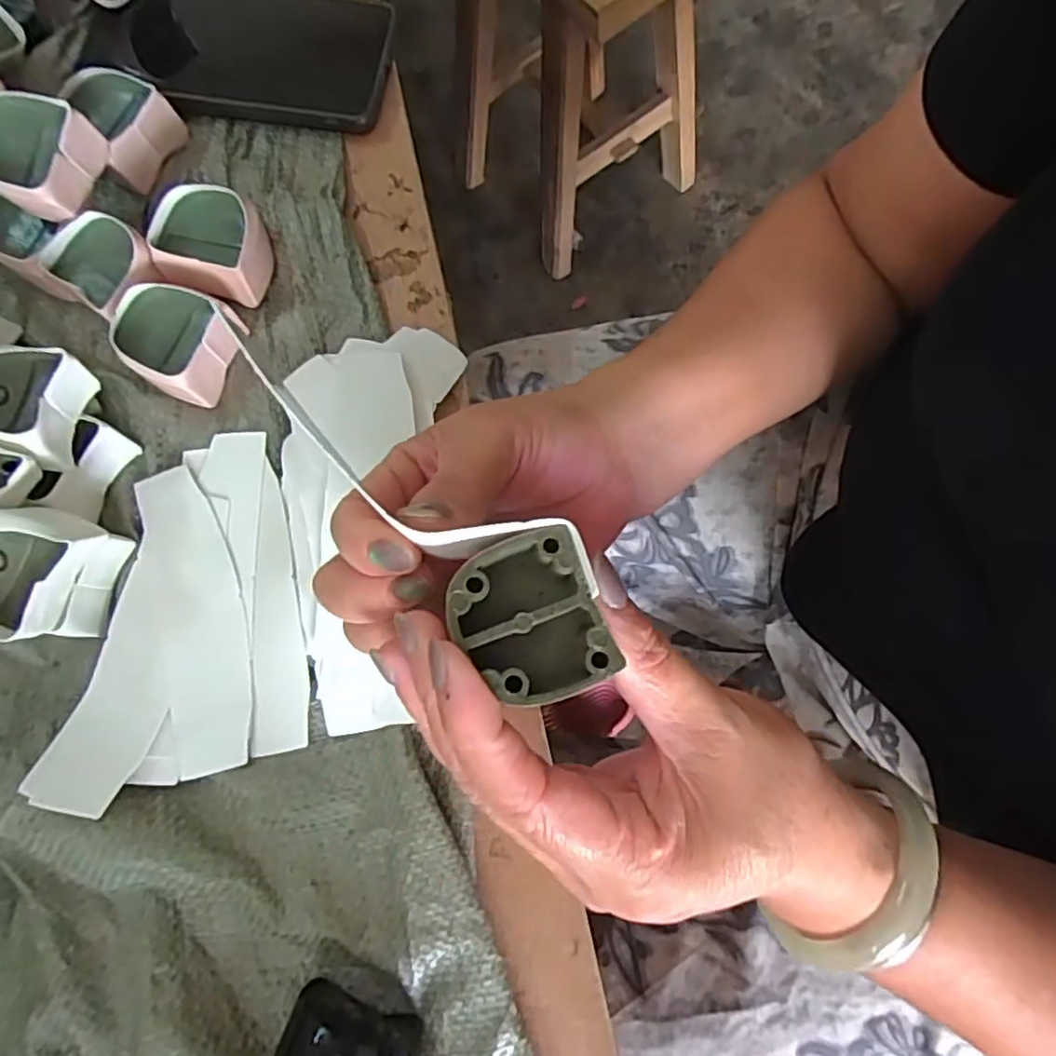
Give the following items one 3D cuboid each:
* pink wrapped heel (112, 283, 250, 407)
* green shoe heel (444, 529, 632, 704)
[{"bbox_3d":[-0.163,-0.088,0.313,0.041,0.028,0.049,25,79,8],"label":"pink wrapped heel"},{"bbox_3d":[0.000,0.025,0.182,0.037,0.016,0.043,-21,76,-3],"label":"green shoe heel"}]

